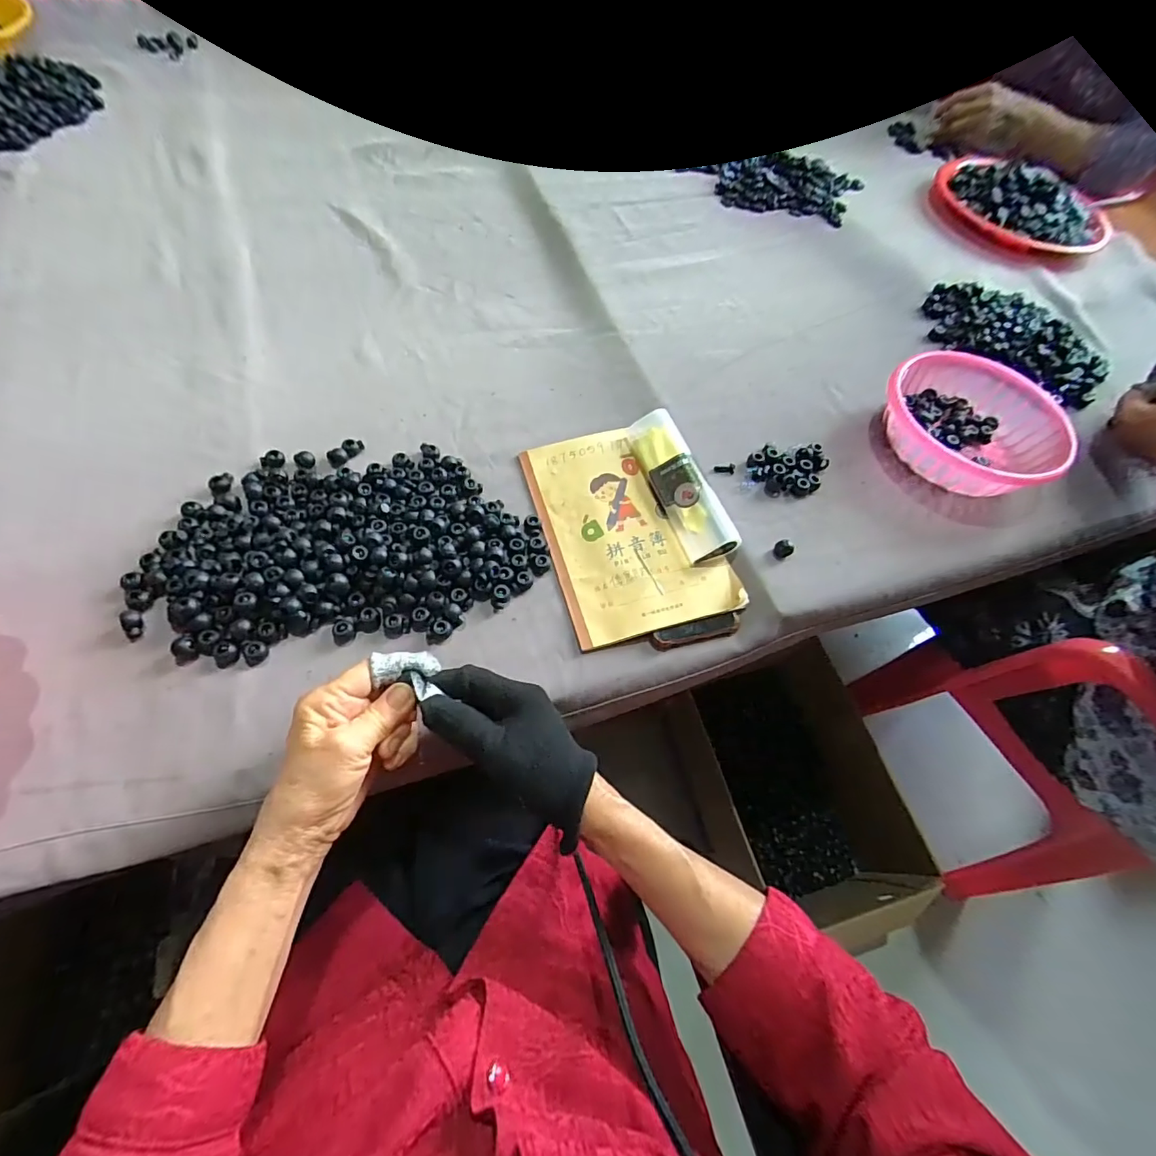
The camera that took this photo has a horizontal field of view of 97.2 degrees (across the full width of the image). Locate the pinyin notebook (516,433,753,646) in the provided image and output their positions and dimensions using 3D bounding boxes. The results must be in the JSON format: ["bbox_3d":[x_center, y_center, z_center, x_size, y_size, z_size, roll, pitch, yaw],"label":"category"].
[{"bbox_3d":[0.039,-0.047,0.447,0.136,0.009,0.204,-13,64,-14],"label":"pinyin notebook"}]

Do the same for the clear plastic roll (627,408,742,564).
[{"bbox_3d":[0.092,-0.087,0.461,0.044,0.024,0.156,-14,64,-14],"label":"clear plastic roll"}]

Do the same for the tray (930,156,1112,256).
[{"bbox_3d":[0.652,-0.551,0.747,0.248,0.035,0.227,35,65,14],"label":"tray"}]

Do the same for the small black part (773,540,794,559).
[{"bbox_3d":[0.174,-0.025,0.430,0.014,0.012,0.015,2,62,-3],"label":"small black part"}]

